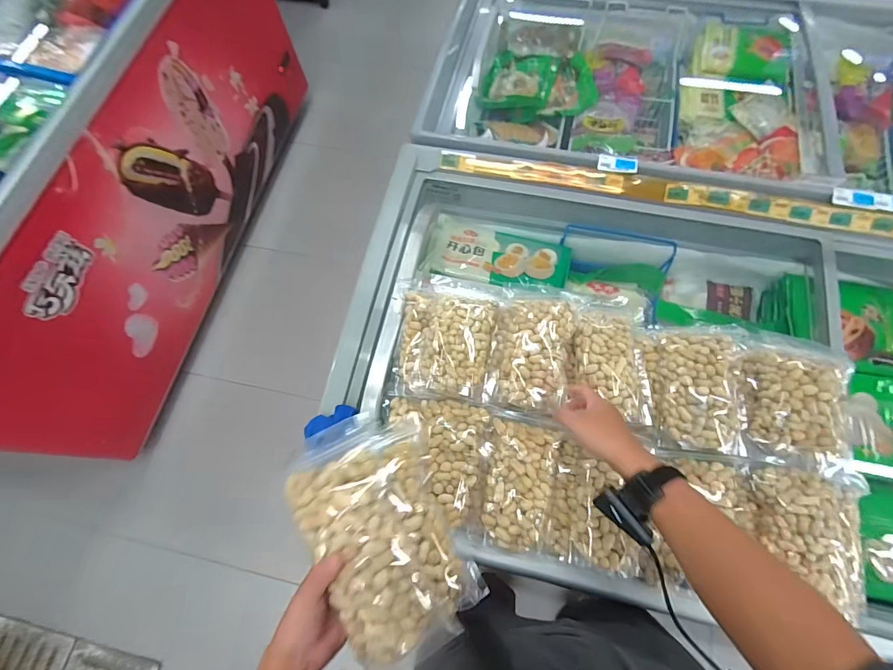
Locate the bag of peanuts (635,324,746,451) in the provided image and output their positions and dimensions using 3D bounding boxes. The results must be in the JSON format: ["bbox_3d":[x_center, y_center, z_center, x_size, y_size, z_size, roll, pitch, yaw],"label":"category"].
[{"bbox_3d":[0.408,0.076,0.690,0.161,0.058,0.223,9,70,5],"label":"bag of peanuts"}]

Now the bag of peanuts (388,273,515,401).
[{"bbox_3d":[-0.002,-0.006,0.733,0.211,0.068,0.238,6,70,4],"label":"bag of peanuts"}]

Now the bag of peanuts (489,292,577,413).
[{"bbox_3d":[0.145,0.018,0.702,0.130,0.071,0.215,9,70,5],"label":"bag of peanuts"}]

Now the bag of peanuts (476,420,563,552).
[{"bbox_3d":[0.117,0.234,0.659,0.116,0.043,0.201,9,70,5],"label":"bag of peanuts"}]

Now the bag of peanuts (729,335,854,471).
[{"bbox_3d":[0.569,0.095,0.672,0.197,0.071,0.243,11,70,6],"label":"bag of peanuts"}]

